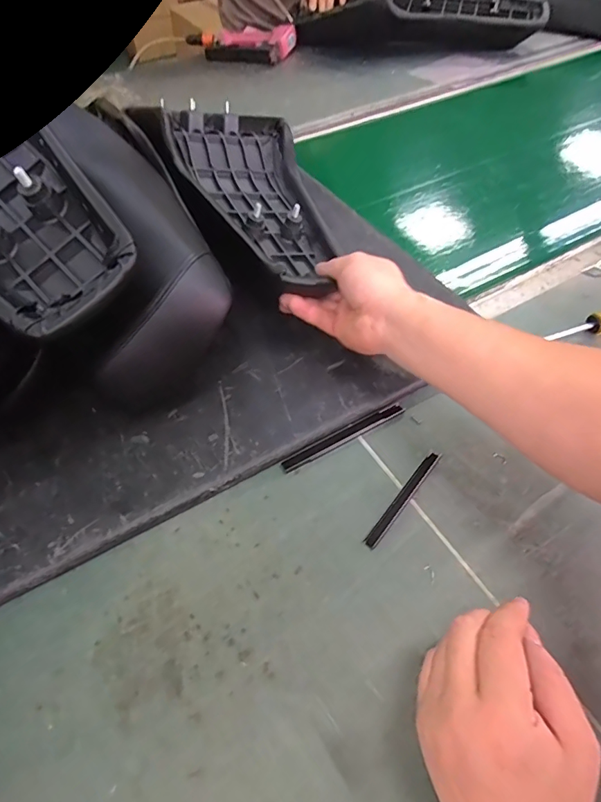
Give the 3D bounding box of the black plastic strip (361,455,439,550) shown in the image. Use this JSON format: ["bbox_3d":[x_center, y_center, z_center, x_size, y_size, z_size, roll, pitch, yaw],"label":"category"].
[{"bbox_3d":[0.092,0.086,0.419,0.011,0.004,0.111,32,60,24],"label":"black plastic strip"}]

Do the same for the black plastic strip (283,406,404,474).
[{"bbox_3d":[0.044,0.033,0.459,0.136,0.010,0.011,-26,56,-17],"label":"black plastic strip"}]

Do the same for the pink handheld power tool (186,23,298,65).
[{"bbox_3d":[-0.152,-0.876,1.151,0.276,0.052,0.153,15,54,14],"label":"pink handheld power tool"}]

